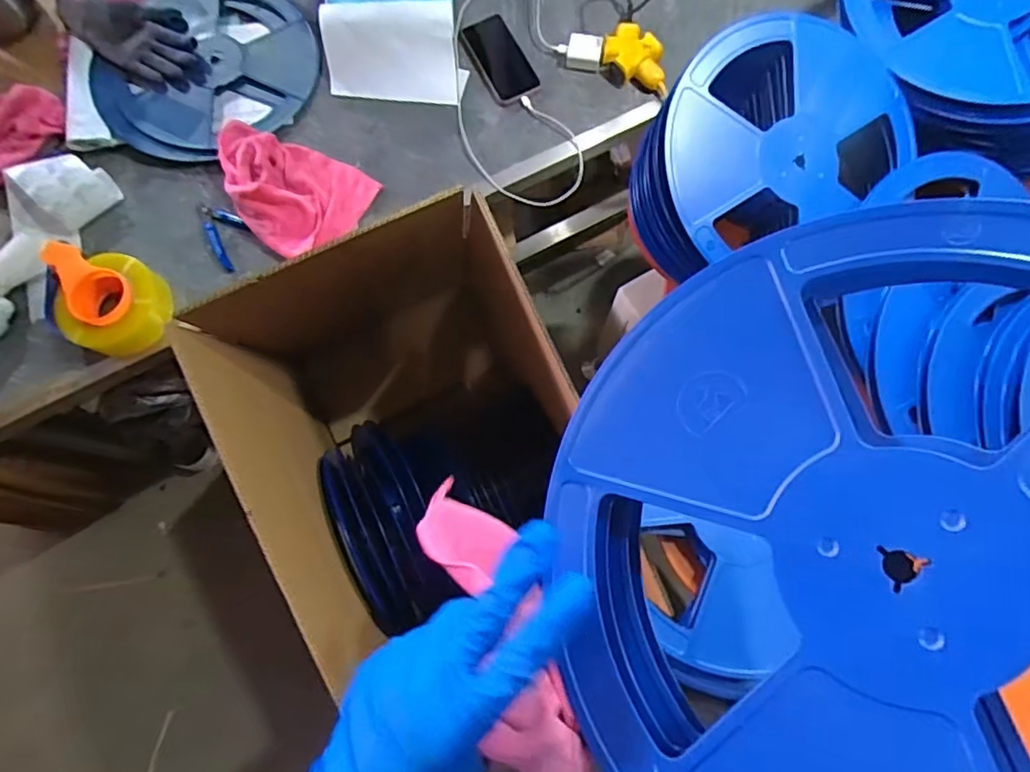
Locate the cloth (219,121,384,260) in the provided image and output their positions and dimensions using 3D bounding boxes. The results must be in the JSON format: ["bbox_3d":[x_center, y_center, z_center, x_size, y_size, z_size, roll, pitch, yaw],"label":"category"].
[{"bbox_3d":[-0.348,-0.296,0.879,0.245,0.044,0.173,26,78,8],"label":"cloth"}]

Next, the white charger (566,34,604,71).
[{"bbox_3d":[0.110,-0.526,0.936,0.053,0.028,0.049,10,77,4],"label":"white charger"}]

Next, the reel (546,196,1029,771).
[{"bbox_3d":[0.170,0.076,0.255,0.304,0.035,0.308,-14,71,25],"label":"reel"}]

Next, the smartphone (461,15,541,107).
[{"bbox_3d":[-0.026,-0.526,0.951,0.078,0.004,0.162,-24,77,-4],"label":"smartphone"}]

